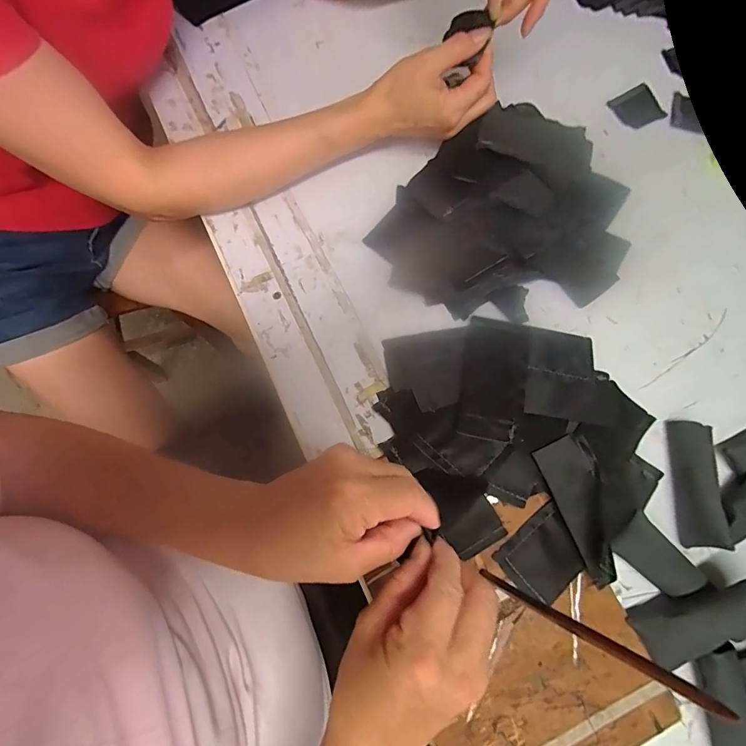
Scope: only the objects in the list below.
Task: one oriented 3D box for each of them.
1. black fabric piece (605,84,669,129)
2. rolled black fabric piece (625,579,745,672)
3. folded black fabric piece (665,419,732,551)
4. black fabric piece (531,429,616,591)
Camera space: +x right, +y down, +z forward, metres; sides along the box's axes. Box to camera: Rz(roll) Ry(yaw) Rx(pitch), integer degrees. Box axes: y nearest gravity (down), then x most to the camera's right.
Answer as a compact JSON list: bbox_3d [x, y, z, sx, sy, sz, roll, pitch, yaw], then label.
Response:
[{"bbox_3d":[0.303,-0.303,0.481,0.051,0.004,0.046,-29,86,-4],"label":"black fabric piece"},{"bbox_3d":[0.257,0.187,0.319,0.105,0.025,0.038,-31,77,16],"label":"rolled black fabric piece"},{"bbox_3d":[0.279,0.094,0.360,0.029,0.020,0.103,4,76,0],"label":"folded black fabric piece"},{"bbox_3d":[0.175,0.110,0.345,0.042,0.008,0.113,-22,77,-6],"label":"black fabric piece"}]

